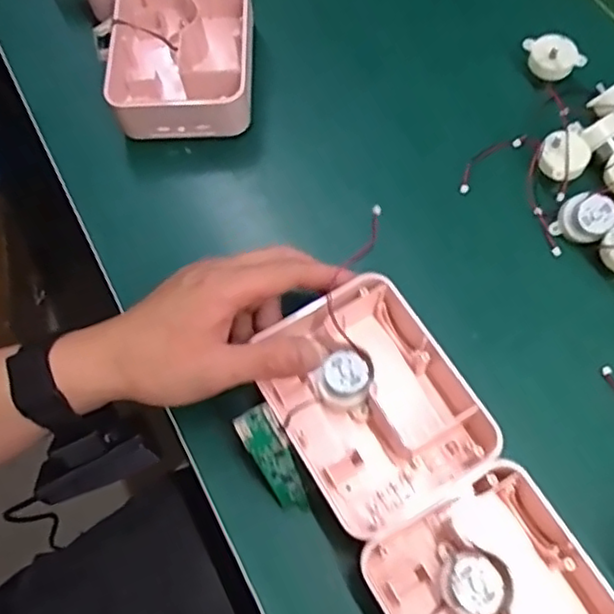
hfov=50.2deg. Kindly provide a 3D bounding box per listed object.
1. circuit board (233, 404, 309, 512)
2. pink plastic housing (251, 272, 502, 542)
[{"bbox_3d":[-0.017,0.087,0.365,0.021,0.010,0.067,-28,108,-13],"label":"circuit board"},{"bbox_3d":[0.039,0.055,0.378,0.104,0.046,0.125,-30,69,-13],"label":"pink plastic housing"}]

